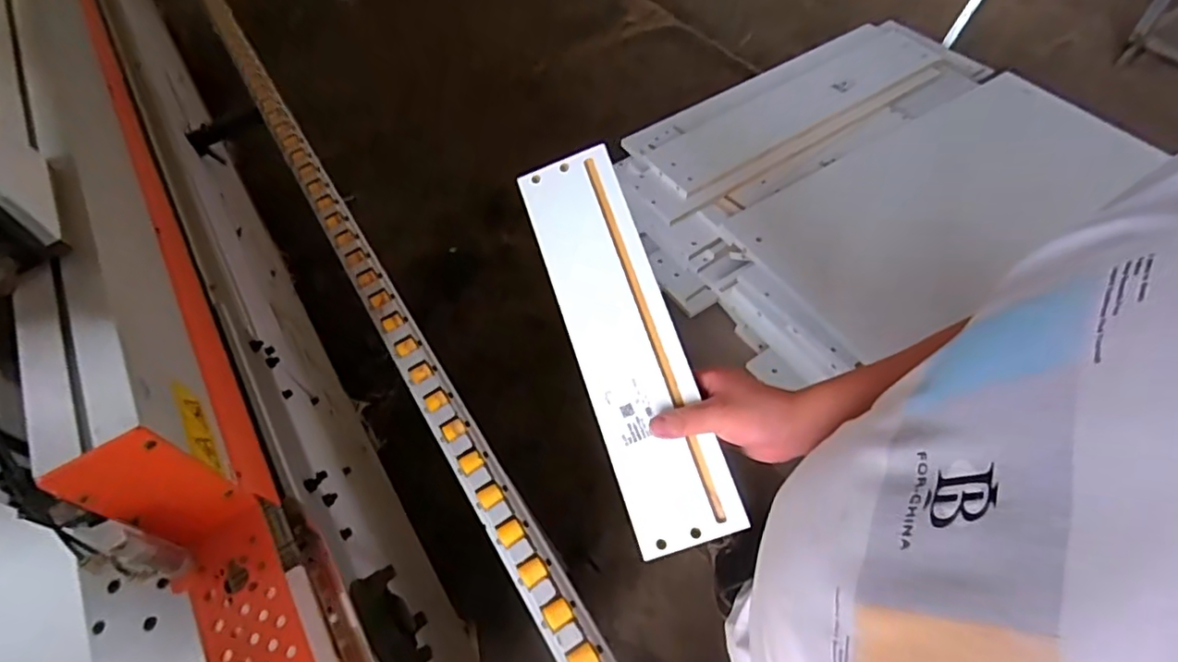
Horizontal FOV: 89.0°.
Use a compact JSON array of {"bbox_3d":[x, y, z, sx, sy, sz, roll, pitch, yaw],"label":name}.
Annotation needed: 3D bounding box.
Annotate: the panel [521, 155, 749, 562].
[{"bbox_3d":[0.032,0.008,0.578,0.098,0.017,0.390,-21,75,6],"label":"panel"}]

